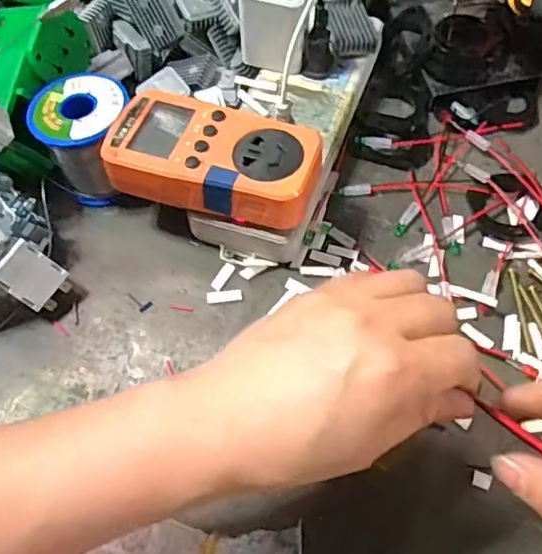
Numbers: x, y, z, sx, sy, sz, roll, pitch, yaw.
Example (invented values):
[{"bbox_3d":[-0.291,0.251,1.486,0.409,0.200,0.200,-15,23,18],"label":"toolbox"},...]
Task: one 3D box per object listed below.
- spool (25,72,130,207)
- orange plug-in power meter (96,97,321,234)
[{"bbox_3d":[-0.127,-0.096,0.409,0.059,0.066,0.064,-1,59,2],"label":"spool"},{"bbox_3d":[-0.035,-0.072,0.361,0.124,0.031,0.061,14,61,11],"label":"orange plug-in power meter"}]

